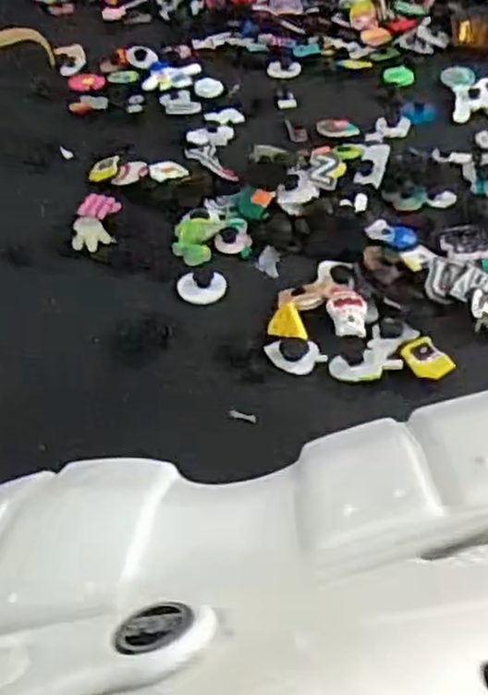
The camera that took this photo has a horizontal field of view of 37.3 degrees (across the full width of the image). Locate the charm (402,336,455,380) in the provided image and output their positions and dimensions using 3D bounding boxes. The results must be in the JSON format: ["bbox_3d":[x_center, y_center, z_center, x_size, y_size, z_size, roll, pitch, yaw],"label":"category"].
[{"bbox_3d":[0.086,0.005,0.340,0.020,0.004,0.025,-13,44,-11],"label":"charm"}]

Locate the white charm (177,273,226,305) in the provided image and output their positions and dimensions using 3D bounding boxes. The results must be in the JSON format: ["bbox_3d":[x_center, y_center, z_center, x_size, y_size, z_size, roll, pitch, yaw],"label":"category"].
[{"bbox_3d":[-0.023,-0.032,0.392,0.026,0.007,0.019,-1,43,2],"label":"white charm"}]

